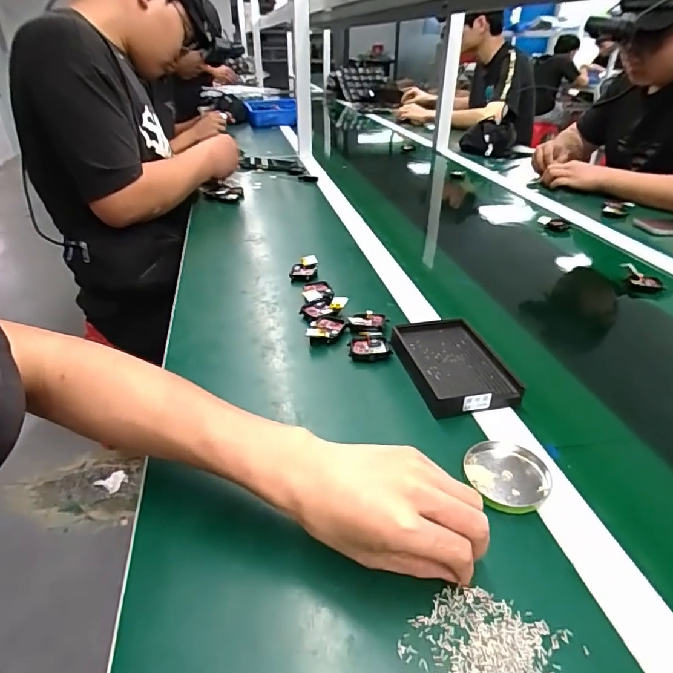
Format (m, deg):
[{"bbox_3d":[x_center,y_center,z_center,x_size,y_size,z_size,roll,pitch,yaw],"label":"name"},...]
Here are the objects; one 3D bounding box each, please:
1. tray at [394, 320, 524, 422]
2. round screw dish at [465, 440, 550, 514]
[{"bbox_3d":[0.118,0.028,0.495,0.097,0.025,0.135,-6,33,-9],"label":"tray"},{"bbox_3d":[0.139,0.114,0.378,0.065,0.010,0.065,0,33,0],"label":"round screw dish"}]

